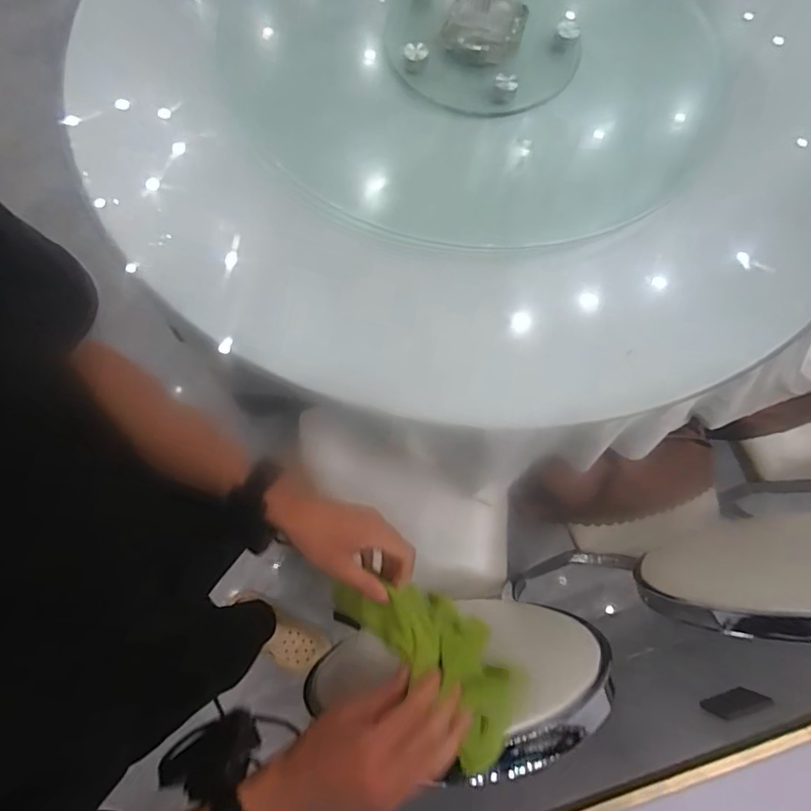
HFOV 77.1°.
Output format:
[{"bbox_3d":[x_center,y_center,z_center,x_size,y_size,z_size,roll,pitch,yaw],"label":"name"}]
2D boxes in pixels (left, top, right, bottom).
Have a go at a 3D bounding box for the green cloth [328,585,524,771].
[{"bbox_3d":[0.018,0.214,0.451,0.184,0.073,0.089,37,75,19],"label":"green cloth"}]

